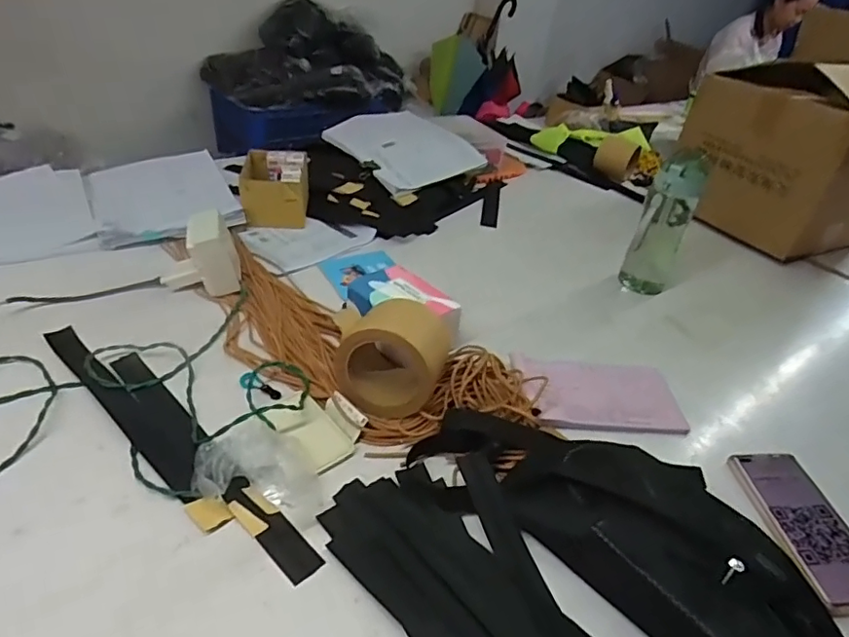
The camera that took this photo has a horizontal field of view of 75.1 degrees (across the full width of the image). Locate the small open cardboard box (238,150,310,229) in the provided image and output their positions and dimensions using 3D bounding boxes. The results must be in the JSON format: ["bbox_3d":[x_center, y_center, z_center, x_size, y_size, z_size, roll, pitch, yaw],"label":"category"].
[{"bbox_3d":[-0.254,-0.220,0.942,0.111,0.092,0.129,-1,37,-11],"label":"small open cardboard box"}]

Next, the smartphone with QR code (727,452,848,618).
[{"bbox_3d":[0.371,0.199,0.535,0.074,0.014,0.168,3,36,-5],"label":"smartphone with QR code"}]

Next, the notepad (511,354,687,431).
[{"bbox_3d":[0.207,0.089,0.652,0.188,0.008,0.108,5,40,-7],"label":"notepad"}]

